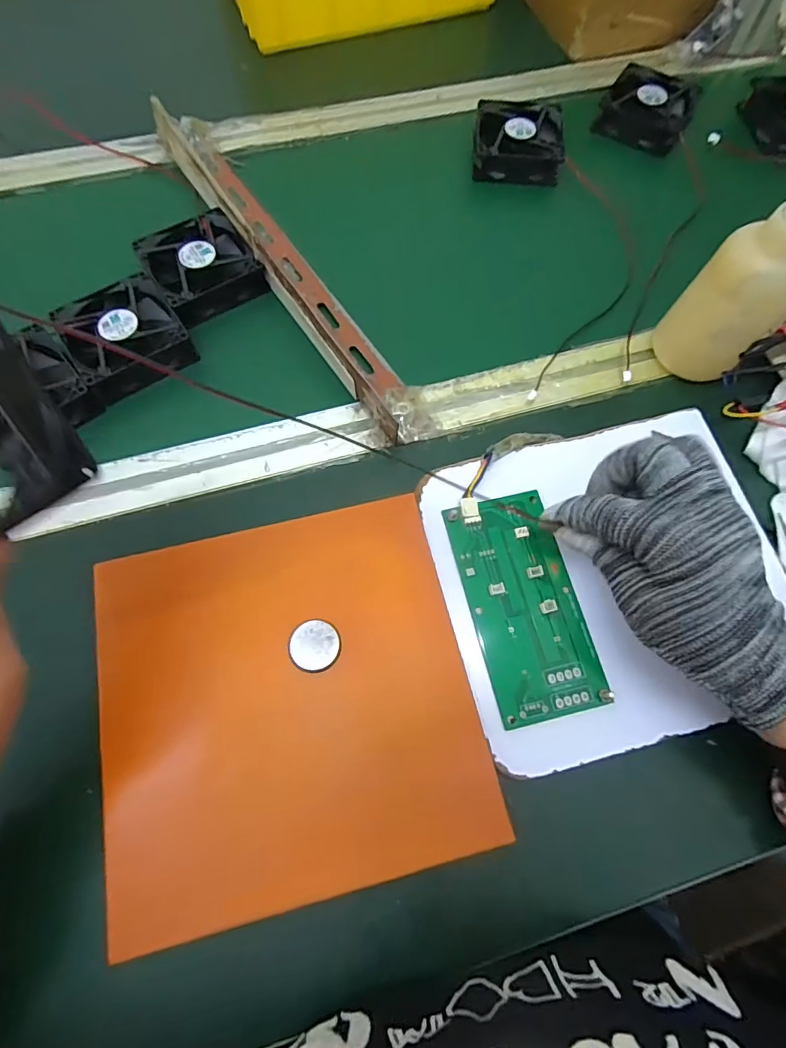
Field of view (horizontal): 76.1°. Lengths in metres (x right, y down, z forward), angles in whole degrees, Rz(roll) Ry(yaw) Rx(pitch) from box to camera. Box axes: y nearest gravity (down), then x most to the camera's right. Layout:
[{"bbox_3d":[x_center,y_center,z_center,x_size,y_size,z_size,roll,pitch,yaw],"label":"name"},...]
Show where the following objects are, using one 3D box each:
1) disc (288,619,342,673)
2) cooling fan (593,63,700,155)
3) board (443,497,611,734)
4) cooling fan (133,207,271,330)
[{"bbox_3d":[-0.045,0.070,0.288,0.029,0.004,0.029,0,71,-1],"label":"disc"},{"bbox_3d":[0.248,-0.405,0.488,0.080,0.024,0.083,30,73,9],"label":"cooling fan"},{"bbox_3d":[0.079,0.045,0.301,0.064,0.007,0.133,-13,71,-5],"label":"board"},{"bbox_3d":[-0.153,-0.209,0.407,0.079,0.027,0.084,-32,74,-11],"label":"cooling fan"}]

